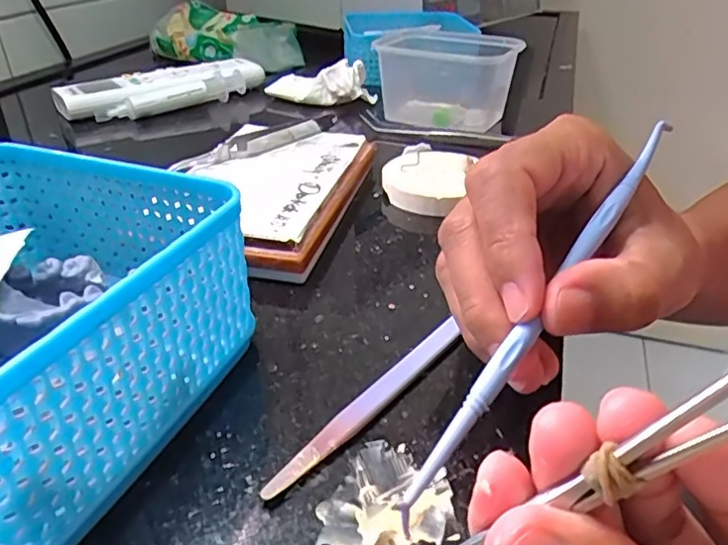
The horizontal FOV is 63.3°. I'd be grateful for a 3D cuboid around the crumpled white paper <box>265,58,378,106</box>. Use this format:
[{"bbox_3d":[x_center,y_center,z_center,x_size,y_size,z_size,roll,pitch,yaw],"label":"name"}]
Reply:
[{"bbox_3d":[-0.038,-0.165,0.513,0.087,0.036,0.039,4,31,19],"label":"crumpled white paper"}]

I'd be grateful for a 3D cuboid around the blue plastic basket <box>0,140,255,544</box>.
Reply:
[{"bbox_3d":[-0.121,0.012,0.196,0.130,0.058,0.122,13,34,19],"label":"blue plastic basket"}]

